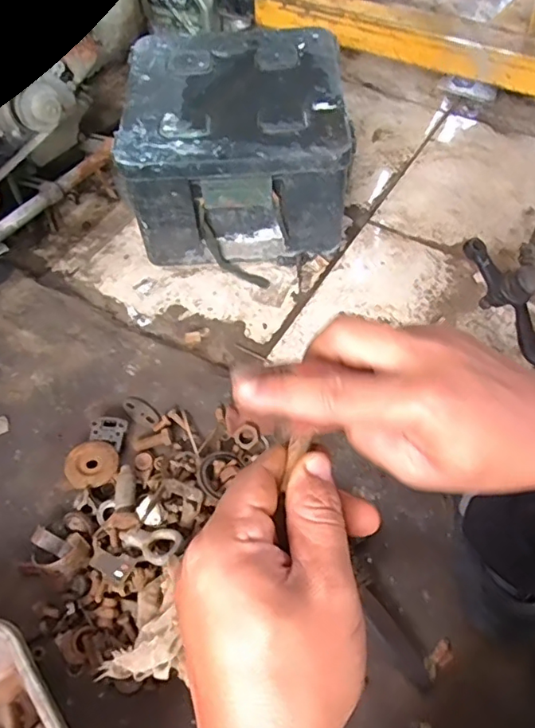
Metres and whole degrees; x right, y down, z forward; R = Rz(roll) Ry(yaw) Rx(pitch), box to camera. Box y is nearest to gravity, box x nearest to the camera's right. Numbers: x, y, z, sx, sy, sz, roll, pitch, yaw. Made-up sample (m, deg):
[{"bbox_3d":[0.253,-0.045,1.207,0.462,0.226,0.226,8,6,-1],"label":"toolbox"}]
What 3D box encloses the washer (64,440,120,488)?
[{"bbox_3d":[-0.247,0.141,0.747,0.068,0.009,0.069,5,57,-7],"label":"washer"}]

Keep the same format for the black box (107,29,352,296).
[{"bbox_3d":[-0.051,-0.381,0.960,0.357,0.233,0.365,-2,58,2],"label":"black box"}]

